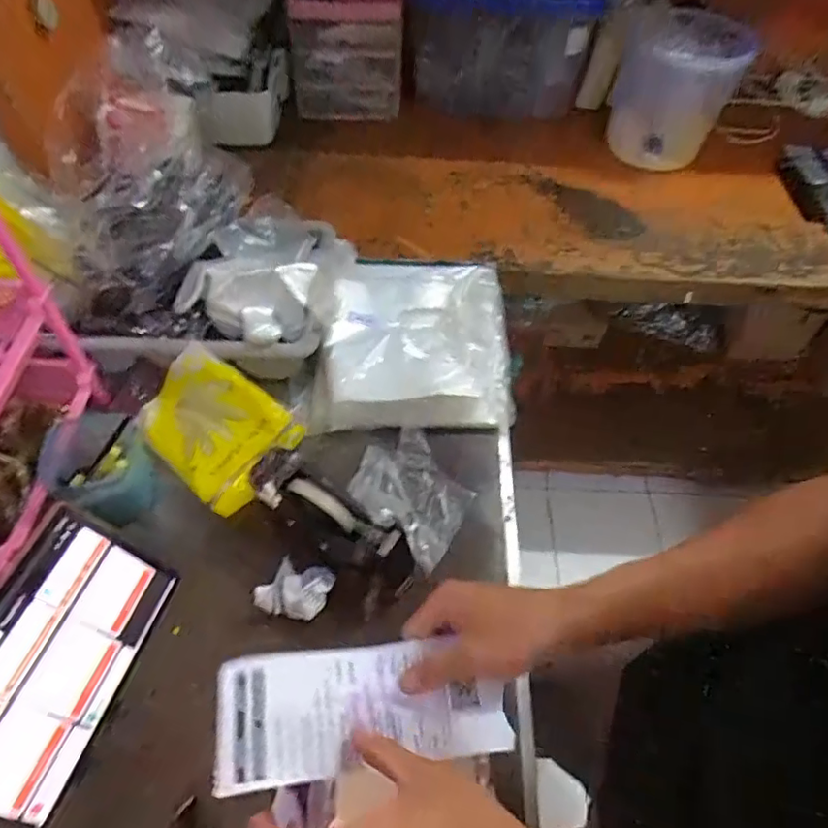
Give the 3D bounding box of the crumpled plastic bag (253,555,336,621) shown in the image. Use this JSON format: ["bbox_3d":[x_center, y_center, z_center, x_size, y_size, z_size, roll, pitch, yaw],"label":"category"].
[{"bbox_3d":[-0.132,0.198,0.629,0.073,0.042,0.060,11,54,6],"label":"crumpled plastic bag"}]

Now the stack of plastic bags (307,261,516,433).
[{"bbox_3d":[-0.002,-0.124,0.848,0.280,0.081,0.308,0,54,-2],"label":"stack of plastic bags"}]

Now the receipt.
[{"bbox_3d":[-0.035,0.204,0.391,0.192,0.025,0.088,3,53,-7],"label":"receipt"}]

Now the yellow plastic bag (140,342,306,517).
[{"bbox_3d":[-0.255,0.019,0.723,0.204,0.043,0.147,36,80,19],"label":"yellow plastic bag"}]

